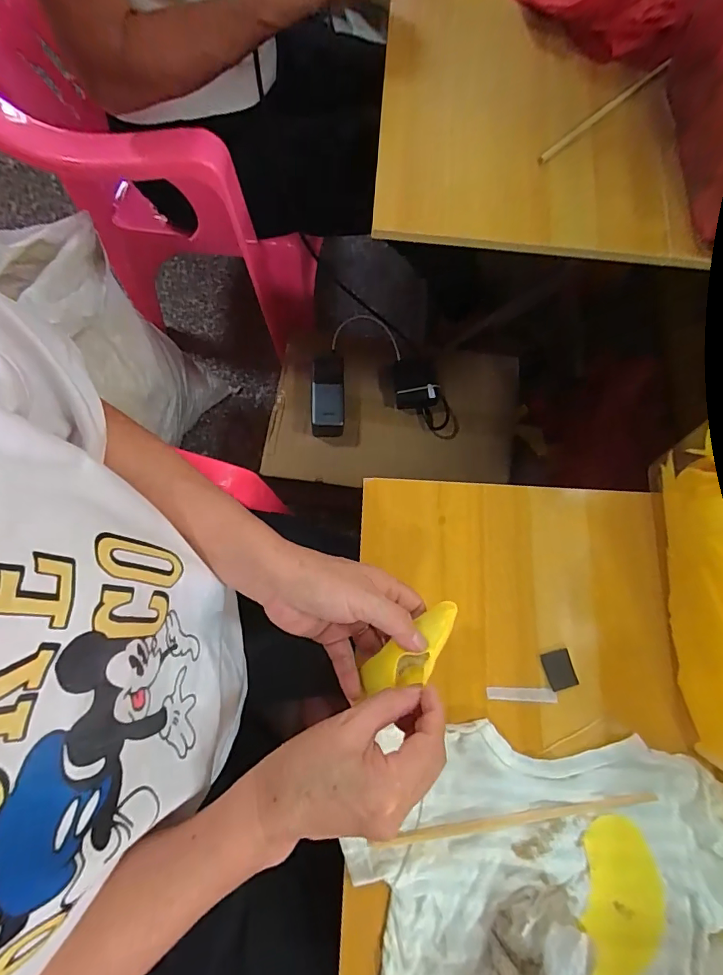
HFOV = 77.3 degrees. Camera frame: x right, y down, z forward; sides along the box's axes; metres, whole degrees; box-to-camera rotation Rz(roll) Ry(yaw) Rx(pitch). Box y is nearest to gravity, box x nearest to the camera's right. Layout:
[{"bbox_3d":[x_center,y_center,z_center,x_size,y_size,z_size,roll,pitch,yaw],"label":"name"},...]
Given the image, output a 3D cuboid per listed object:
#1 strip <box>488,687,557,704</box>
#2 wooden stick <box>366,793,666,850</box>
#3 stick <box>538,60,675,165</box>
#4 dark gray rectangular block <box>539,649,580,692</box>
[{"bbox_3d":[0.136,0.175,0.381,0.059,0.004,0.011,3,76,-1],"label":"strip"},{"bbox_3d":[0.121,0.260,0.353,0.224,0.006,0.009,-6,76,-4],"label":"wooden stick"},{"bbox_3d":[0.267,-0.413,0.492,0.215,0.006,0.009,-42,81,-11],"label":"stick"},{"bbox_3d":[0.169,0.156,0.386,0.024,0.004,0.031,-16,77,-6],"label":"dark gray rectangular block"}]

